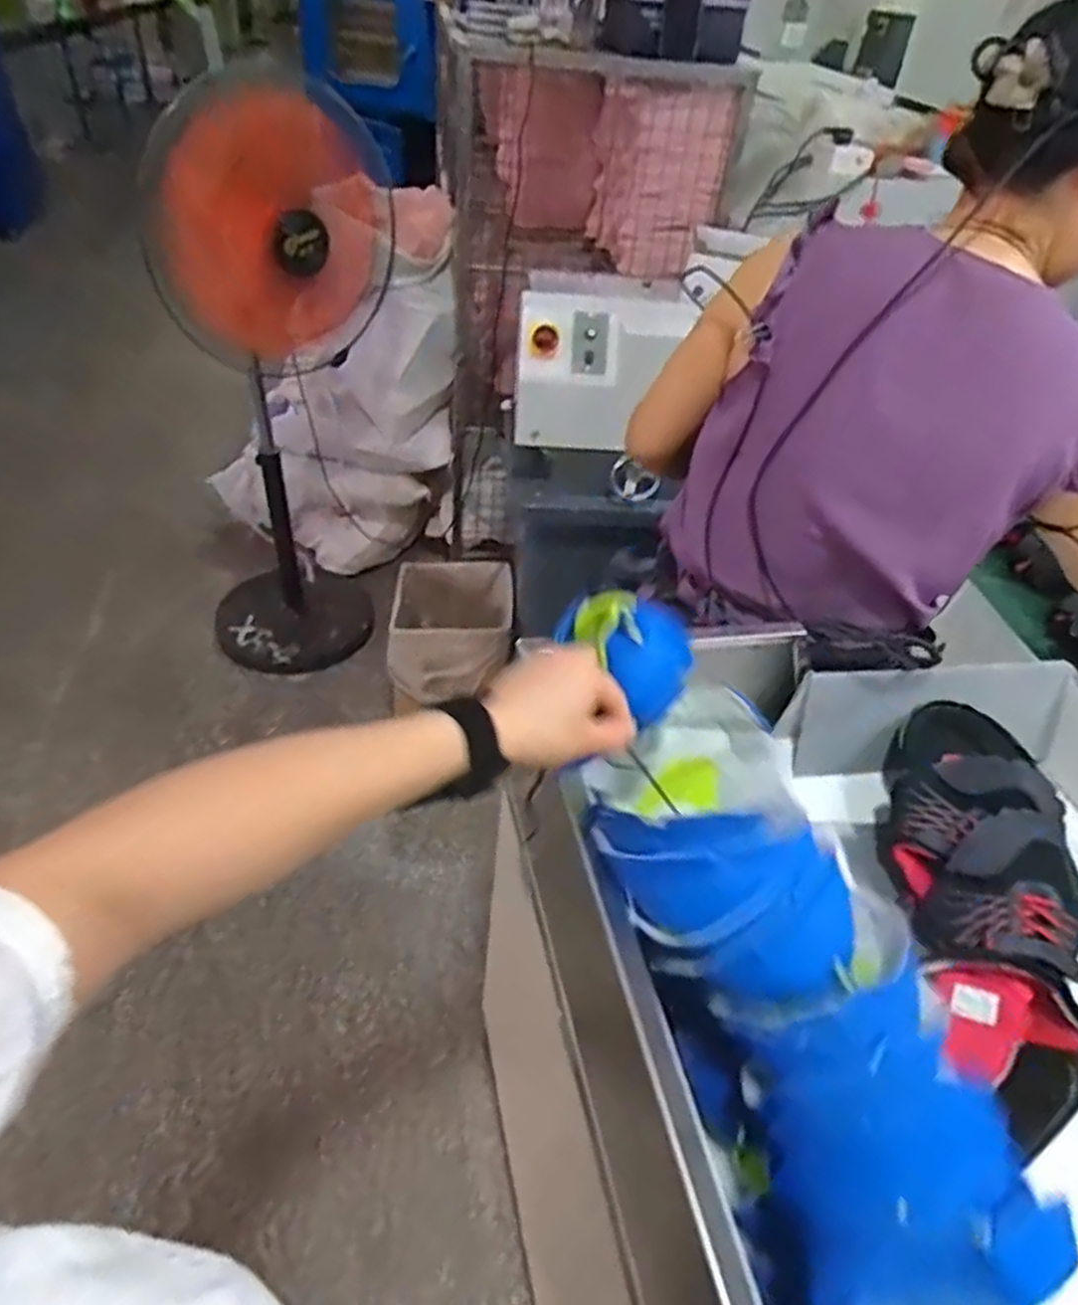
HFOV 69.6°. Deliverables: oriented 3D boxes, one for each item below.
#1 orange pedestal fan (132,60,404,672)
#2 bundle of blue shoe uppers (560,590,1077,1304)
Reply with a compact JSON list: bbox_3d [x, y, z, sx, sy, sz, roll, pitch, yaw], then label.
[{"bbox_3d":[-0.542,-0.496,1.760,0.501,1.257,0.546,-11,45,-19],"label":"orange pedestal fan"},{"bbox_3d":[0.168,0.189,0.519,0.187,0.143,0.472,-11,62,-19],"label":"bundle of blue shoe uppers"}]

